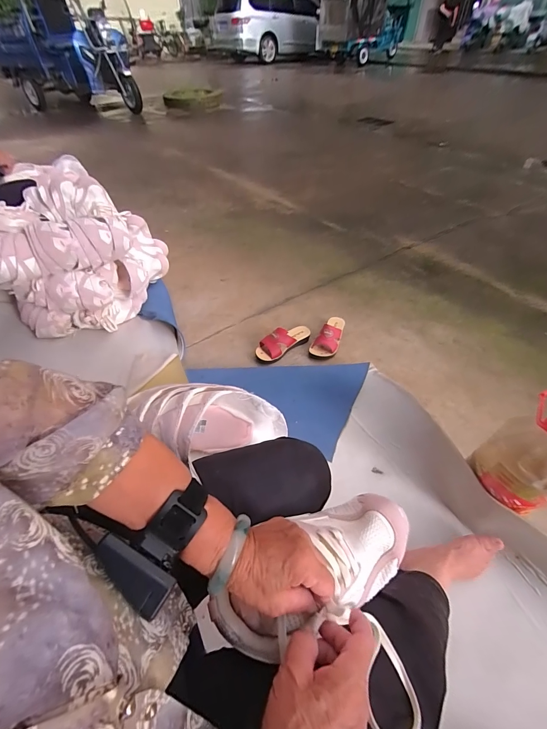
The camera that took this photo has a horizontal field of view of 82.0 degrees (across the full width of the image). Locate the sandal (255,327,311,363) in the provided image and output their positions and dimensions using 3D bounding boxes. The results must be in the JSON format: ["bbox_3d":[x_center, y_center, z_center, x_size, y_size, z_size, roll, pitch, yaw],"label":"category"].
[{"bbox_3d":[0.033,-0.084,1.100,0.088,0.070,0.216,37,55,27],"label":"sandal"}]

